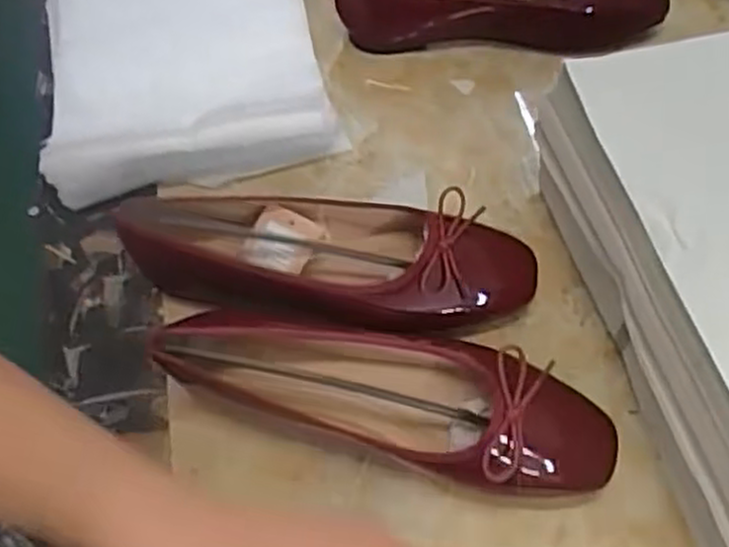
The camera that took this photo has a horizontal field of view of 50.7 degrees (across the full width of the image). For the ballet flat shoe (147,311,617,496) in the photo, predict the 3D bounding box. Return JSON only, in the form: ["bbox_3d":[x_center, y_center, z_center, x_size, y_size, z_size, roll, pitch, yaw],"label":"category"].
[{"bbox_3d":[0.015,0.065,0.438,0.245,0.078,0.075,15,59,11],"label":"ballet flat shoe"}]

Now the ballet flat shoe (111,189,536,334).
[{"bbox_3d":[-0.023,-0.008,0.494,0.261,0.064,0.076,4,58,4],"label":"ballet flat shoe"}]

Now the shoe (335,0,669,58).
[{"bbox_3d":[0.108,-0.217,0.618,0.255,0.071,0.065,4,58,3],"label":"shoe"}]

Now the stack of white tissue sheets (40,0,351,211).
[{"bbox_3d":[-0.153,-0.200,0.620,0.208,0.069,0.318,-12,58,-7],"label":"stack of white tissue sheets"}]

